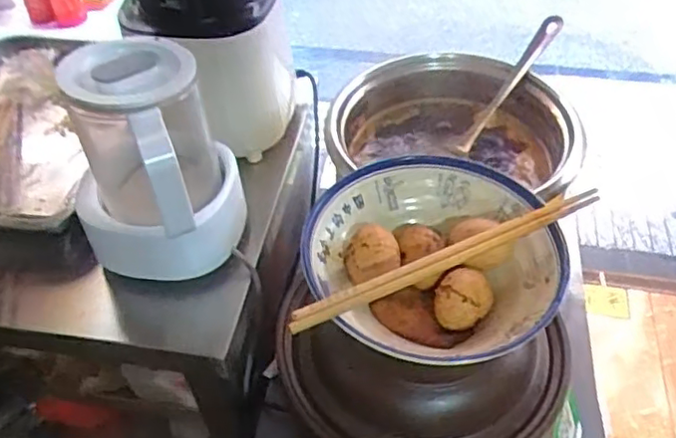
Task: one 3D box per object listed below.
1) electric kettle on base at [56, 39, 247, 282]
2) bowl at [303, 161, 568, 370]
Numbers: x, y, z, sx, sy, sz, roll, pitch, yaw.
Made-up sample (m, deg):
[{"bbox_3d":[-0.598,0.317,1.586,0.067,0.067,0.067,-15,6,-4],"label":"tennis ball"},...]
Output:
[{"bbox_3d":[-0.185,-0.056,0.670,0.143,0.228,0.151,-1,48,1],"label":"electric kettle on base"},{"bbox_3d":[0.073,0.036,0.510,0.194,0.062,0.195,-1,48,1],"label":"bowl"}]

